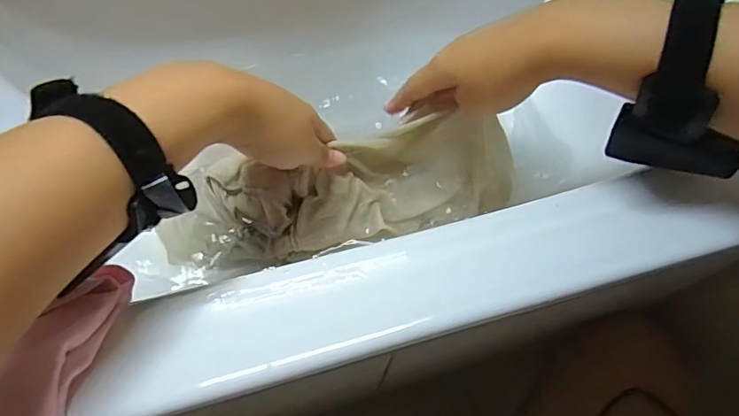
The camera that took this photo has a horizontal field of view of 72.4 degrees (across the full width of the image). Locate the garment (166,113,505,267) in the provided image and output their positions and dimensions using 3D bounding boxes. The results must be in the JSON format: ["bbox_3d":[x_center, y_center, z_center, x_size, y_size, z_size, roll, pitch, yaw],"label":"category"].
[{"bbox_3d":[-0.020,-0.014,0.410,0.286,0.073,0.106,-12,64,-3],"label":"garment"}]

